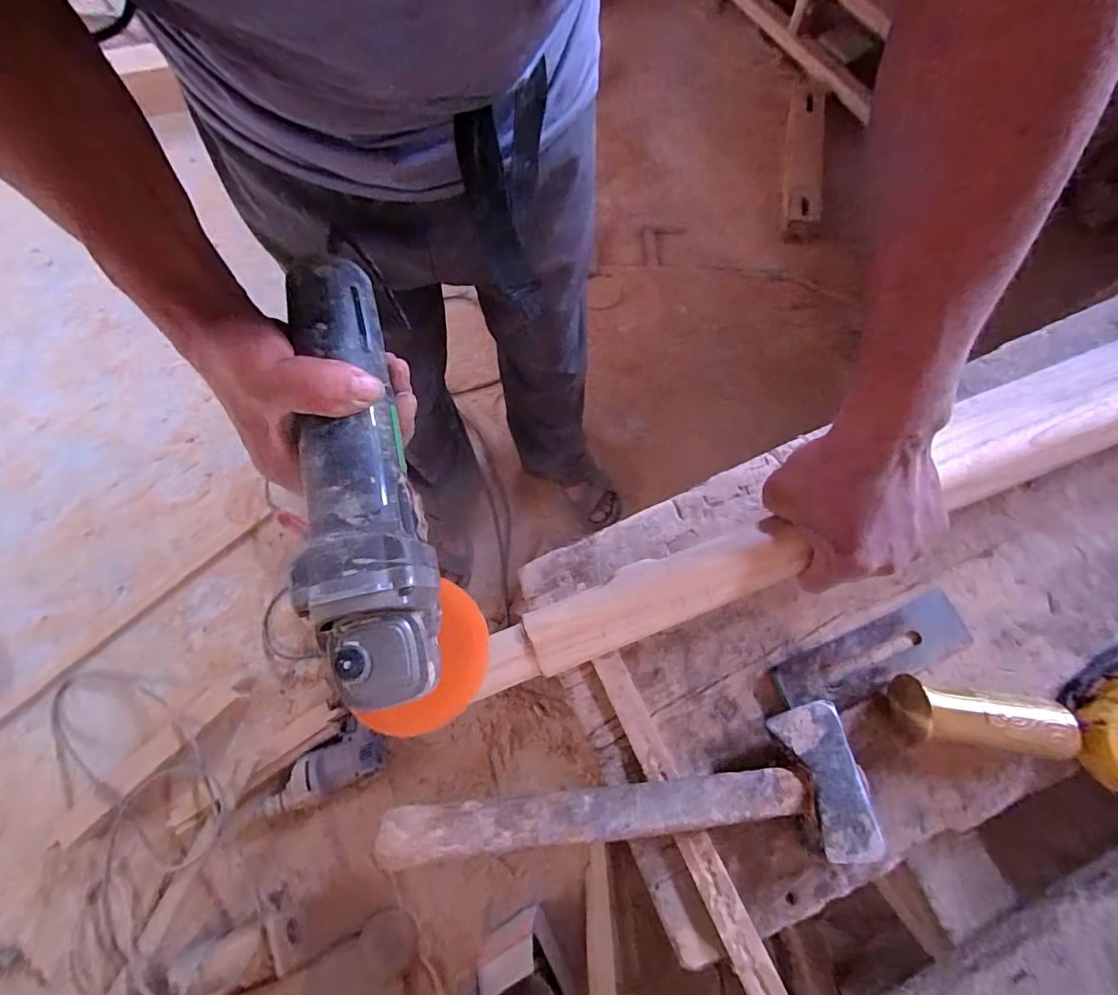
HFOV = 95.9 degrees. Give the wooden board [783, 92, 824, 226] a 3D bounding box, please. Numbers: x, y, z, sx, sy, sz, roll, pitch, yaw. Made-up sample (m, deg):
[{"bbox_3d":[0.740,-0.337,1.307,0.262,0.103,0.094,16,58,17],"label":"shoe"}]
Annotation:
[{"bbox_3d":[0.724,-1.011,1.496,0.108,0.032,0.501,-7,67,44],"label":"wooden board"}]

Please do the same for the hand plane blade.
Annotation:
[{"bbox_3d":[0.241,0.122,0.388,0.155,0.007,0.044,-23,72,-7],"label":"hand plane blade"}]

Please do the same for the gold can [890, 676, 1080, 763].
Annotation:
[{"bbox_3d":[0.295,0.156,0.353,0.110,0.043,0.042,10,73,6],"label":"gold can"}]

